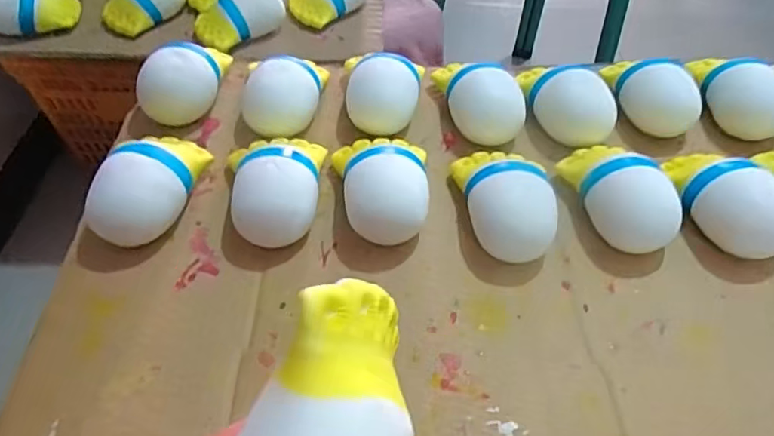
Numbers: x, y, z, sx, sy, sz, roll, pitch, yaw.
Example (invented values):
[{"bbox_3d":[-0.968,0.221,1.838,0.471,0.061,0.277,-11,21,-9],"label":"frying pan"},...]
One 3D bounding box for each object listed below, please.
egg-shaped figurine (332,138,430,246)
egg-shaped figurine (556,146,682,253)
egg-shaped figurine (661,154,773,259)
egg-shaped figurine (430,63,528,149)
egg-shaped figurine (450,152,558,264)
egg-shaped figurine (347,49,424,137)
[{"bbox_3d":[-0.004,-0.032,0.486,0.085,0.052,0.112,0,48,-2],"label":"egg-shaped figurine"},{"bbox_3d":[0.198,-0.026,0.486,0.066,0.059,0.112,-7,49,-8],"label":"egg-shaped figurine"},{"bbox_3d":[0.286,-0.017,0.478,0.059,0.059,0.111,-11,50,-12],"label":"egg-shaped figurine"},{"bbox_3d":[0.093,-0.128,0.566,0.072,0.055,0.113,-13,50,-13],"label":"egg-shaped figurine"},{"bbox_3d":[0.106,-0.021,0.478,0.078,0.053,0.115,-9,49,-10],"label":"egg-shaped figurine"},{"bbox_3d":[-0.005,-0.135,0.572,0.079,0.054,0.109,6,49,4],"label":"egg-shaped figurine"}]

